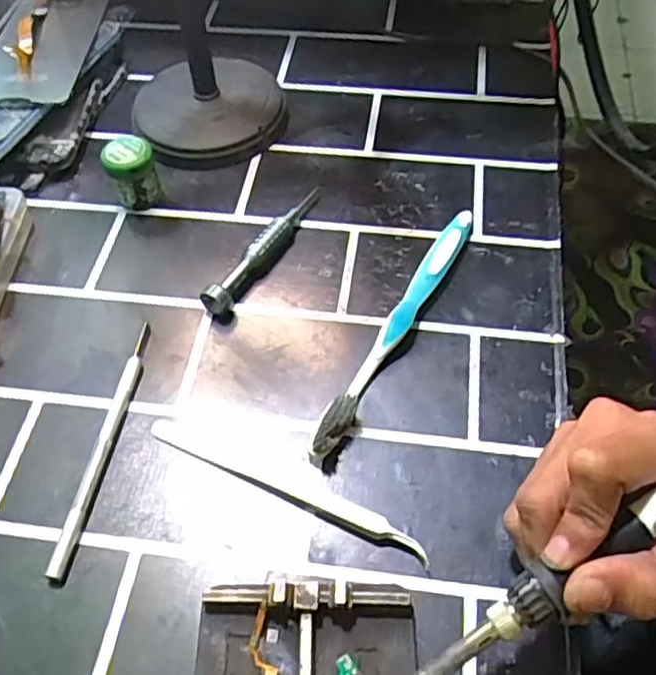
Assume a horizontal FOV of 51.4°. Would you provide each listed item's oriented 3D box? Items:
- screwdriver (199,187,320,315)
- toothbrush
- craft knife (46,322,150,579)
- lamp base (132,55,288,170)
[{"bbox_3d":[-0.035,-0.057,0.411,0.016,0.019,0.115,25,59,19],"label":"screwdriver"},{"bbox_3d":[0.039,-0.008,0.372,0.014,0.016,0.184,24,58,19],"label":"toothbrush"},{"bbox_3d":[-0.111,0.051,0.342,0.008,0.008,0.138,5,54,6],"label":"craft knife"},{"bbox_3d":[-0.082,-0.160,0.478,0.103,0.032,0.093,-12,54,-6],"label":"lamp base"}]

